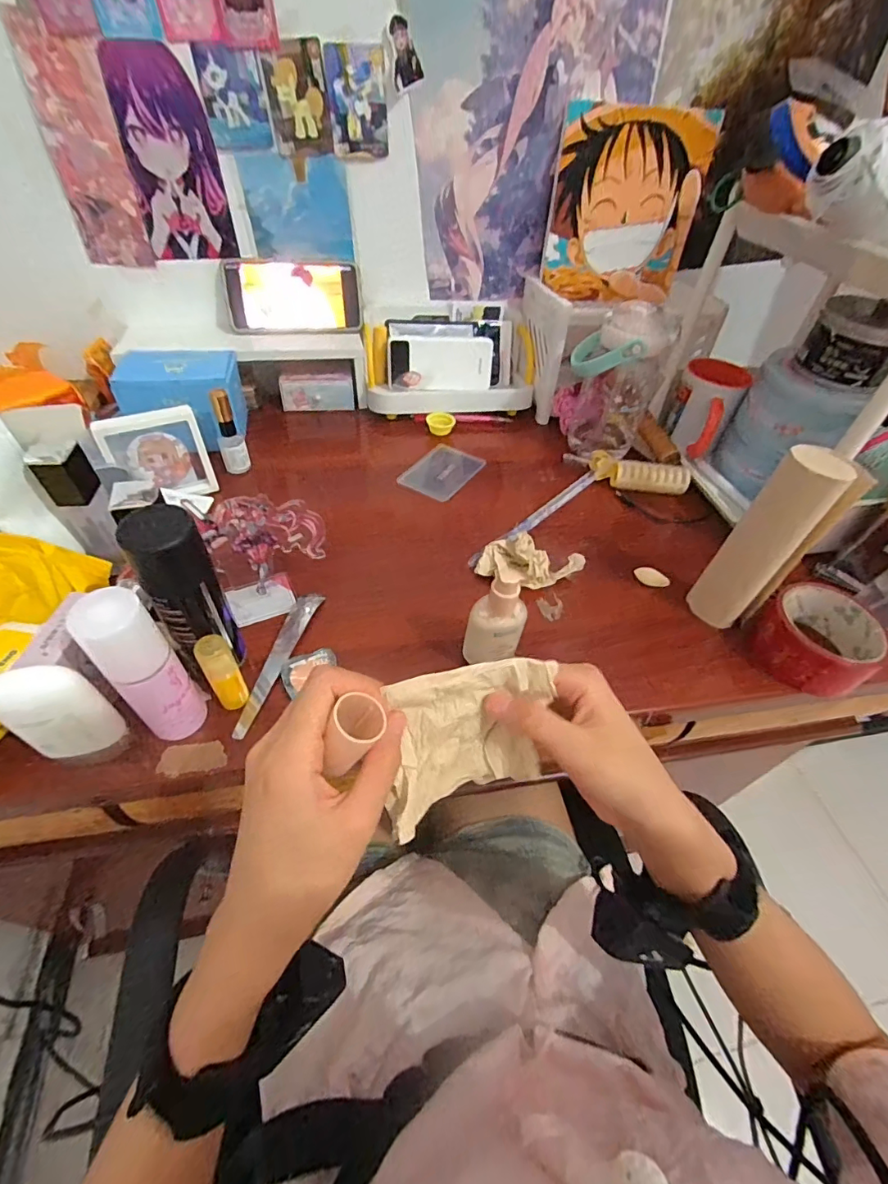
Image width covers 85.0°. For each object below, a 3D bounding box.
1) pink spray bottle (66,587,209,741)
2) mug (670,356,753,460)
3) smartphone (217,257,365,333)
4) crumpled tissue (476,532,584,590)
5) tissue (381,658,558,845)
[{"bbox_3d":[-0.188,0.050,0.307,0.035,0.122,0.036,-34,59,-30],"label":"pink spray bottle"},{"bbox_3d":[0.335,-0.240,0.628,0.074,0.087,0.100,24,50,16],"label":"mug"},{"bbox_3d":[-0.191,-0.379,0.624,0.166,0.081,0.015,-6,24,-8],"label":"smartphone"},{"bbox_3d":[0.084,-0.029,0.467,0.096,0.038,0.038,12,48,6],"label":"crumpled tissue"},{"bbox_3d":[0.015,0.080,0.252,0.107,0.075,0.038,-12,20,-6],"label":"tissue"}]

